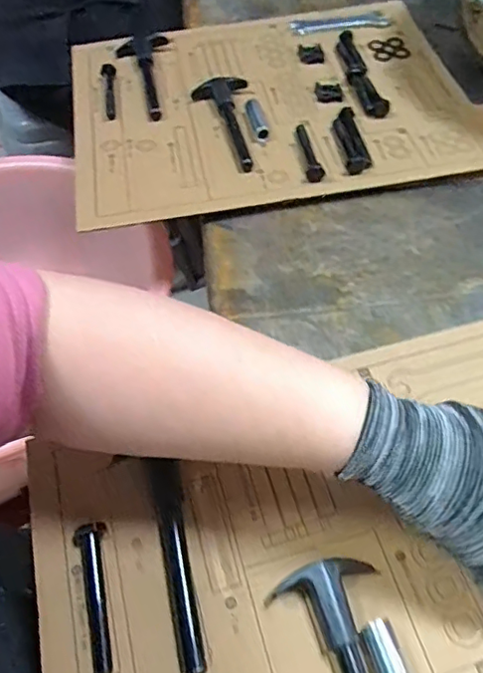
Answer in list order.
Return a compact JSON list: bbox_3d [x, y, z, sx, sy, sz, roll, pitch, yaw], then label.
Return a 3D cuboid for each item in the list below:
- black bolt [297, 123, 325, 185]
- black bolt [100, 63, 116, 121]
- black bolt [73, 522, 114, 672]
[{"bbox_3d":[0.059,-0.166,0.507,0.014,0.010,0.078,-8,55,-3],"label":"black bolt"},{"bbox_3d":[-0.133,-0.249,0.581,0.016,0.015,0.087,-11,55,-5],"label":"black bolt"},{"bbox_3d":[-0.081,0.141,0.307,0.017,0.012,0.075,-10,55,-5],"label":"black bolt"}]

